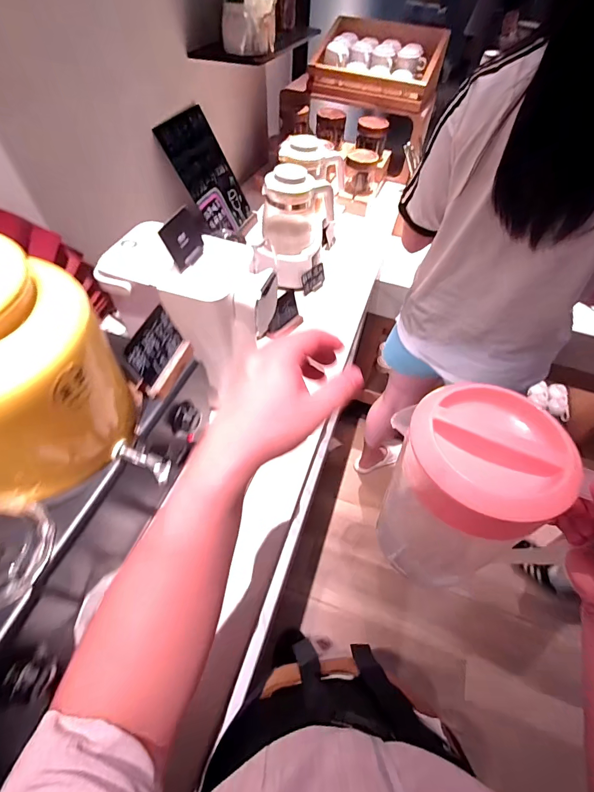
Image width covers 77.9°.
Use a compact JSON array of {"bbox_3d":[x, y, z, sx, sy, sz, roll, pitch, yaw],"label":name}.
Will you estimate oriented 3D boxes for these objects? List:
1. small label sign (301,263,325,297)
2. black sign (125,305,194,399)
[{"bbox_3d":[0.046,-0.315,0.994,0.004,0.058,0.087,21,48,42],"label":"small label sign"},{"bbox_3d":[-0.196,-0.062,0.526,0.018,0.089,0.105,-1,47,23],"label":"black sign"}]

